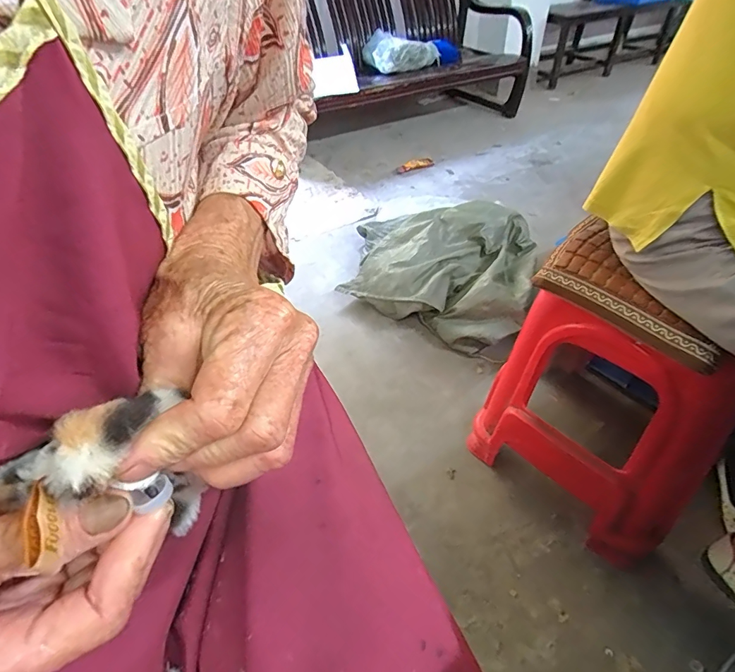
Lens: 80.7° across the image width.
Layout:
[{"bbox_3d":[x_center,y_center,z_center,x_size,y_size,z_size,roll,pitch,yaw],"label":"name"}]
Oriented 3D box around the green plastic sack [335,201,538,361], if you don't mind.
[{"bbox_3d":[0.217,-0.223,1.407,0.605,0.275,0.506,13,44,16],"label":"green plastic sack"}]

